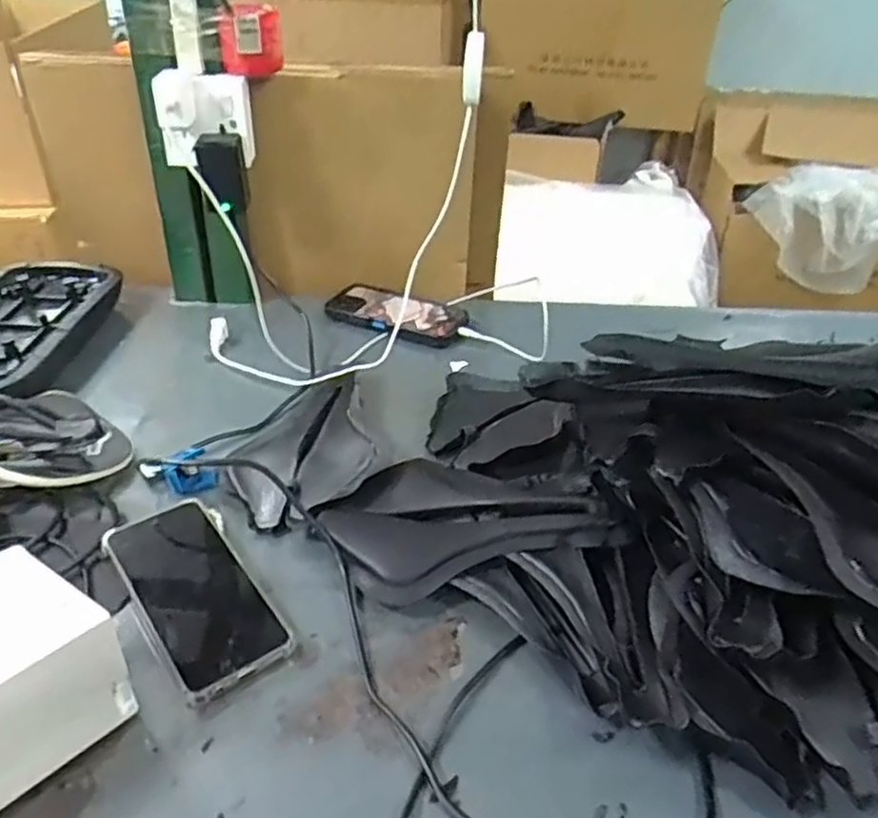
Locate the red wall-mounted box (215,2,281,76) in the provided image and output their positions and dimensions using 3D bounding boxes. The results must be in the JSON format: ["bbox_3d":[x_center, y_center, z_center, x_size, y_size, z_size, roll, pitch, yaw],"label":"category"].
[{"bbox_3d":[-0.194,-0.381,0.758,0.064,0.061,0.048,-5,36,-11],"label":"red wall-mounted box"}]

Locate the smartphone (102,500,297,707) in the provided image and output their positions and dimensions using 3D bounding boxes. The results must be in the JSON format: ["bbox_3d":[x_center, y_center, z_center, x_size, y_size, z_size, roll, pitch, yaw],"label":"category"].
[{"bbox_3d":[-0.177,0.129,0.532,0.081,0.012,0.169,-20,43,-31],"label":"smartphone"}]

